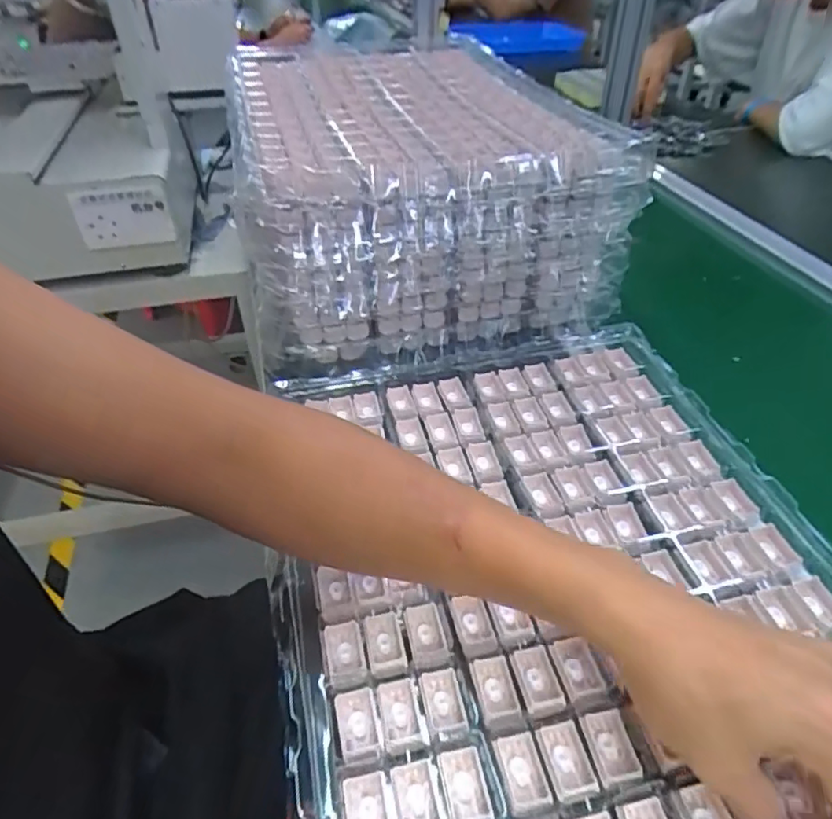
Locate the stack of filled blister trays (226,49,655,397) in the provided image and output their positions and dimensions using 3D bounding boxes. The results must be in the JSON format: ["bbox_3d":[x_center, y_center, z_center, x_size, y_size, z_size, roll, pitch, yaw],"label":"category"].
[{"bbox_3d":[-0.019,-0.273,0.690,0.353,0.167,0.498,-10,42,-10],"label":"stack of filled blister trays"}]

